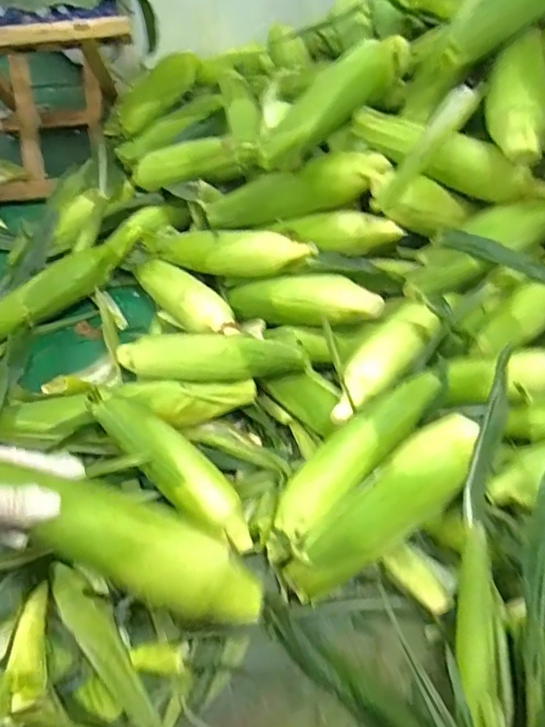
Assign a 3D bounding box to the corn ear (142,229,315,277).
[{"bbox_3d":[-0.061,-0.141,0.699,0.238,0.045,0.046,9,52,27],"label":"corn ear"}]

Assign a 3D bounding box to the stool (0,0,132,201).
[{"bbox_3d":[-0.331,-0.438,0.848,0.285,0.237,0.252,-6,54,-5],"label":"stool"}]

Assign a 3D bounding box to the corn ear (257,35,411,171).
[{"bbox_3d":[0.068,-0.300,0.640,0.231,0.053,0.061,-43,64,-10],"label":"corn ear"}]

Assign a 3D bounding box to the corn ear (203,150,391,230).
[{"bbox_3d":[0.022,-0.210,0.679,0.236,0.049,0.046,-8,50,26],"label":"corn ear"}]

